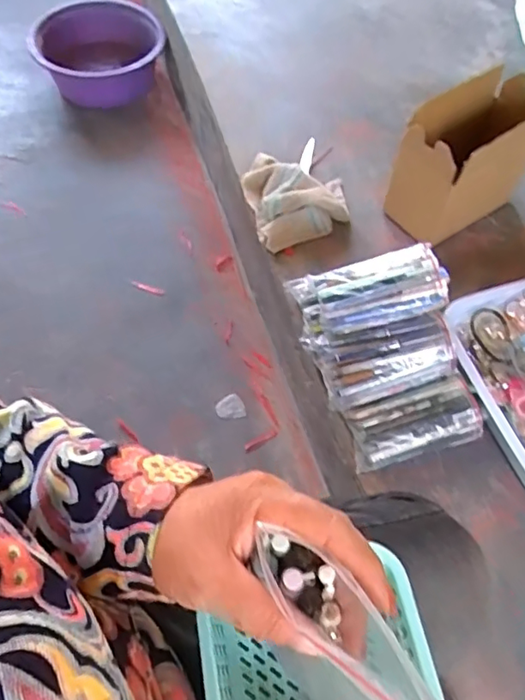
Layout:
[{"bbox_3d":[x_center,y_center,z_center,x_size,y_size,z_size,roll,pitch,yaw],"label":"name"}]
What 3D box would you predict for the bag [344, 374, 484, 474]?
[{"bbox_3d":[0.186,0.087,0.690,0.151,0.053,0.075,-13,61,-11],"label":"bag"}]

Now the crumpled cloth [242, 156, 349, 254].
[{"bbox_3d":[0.057,-0.243,0.873,0.156,0.059,0.170,-10,61,-10],"label":"crumpled cloth"}]

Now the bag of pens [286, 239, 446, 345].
[{"bbox_3d":[0.124,-0.069,0.695,0.198,0.066,0.090,-14,57,23],"label":"bag of pens"}]

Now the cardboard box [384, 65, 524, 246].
[{"bbox_3d":[0.292,-0.265,0.819,0.205,0.198,0.101,-31,67,-20],"label":"cardboard box"}]

